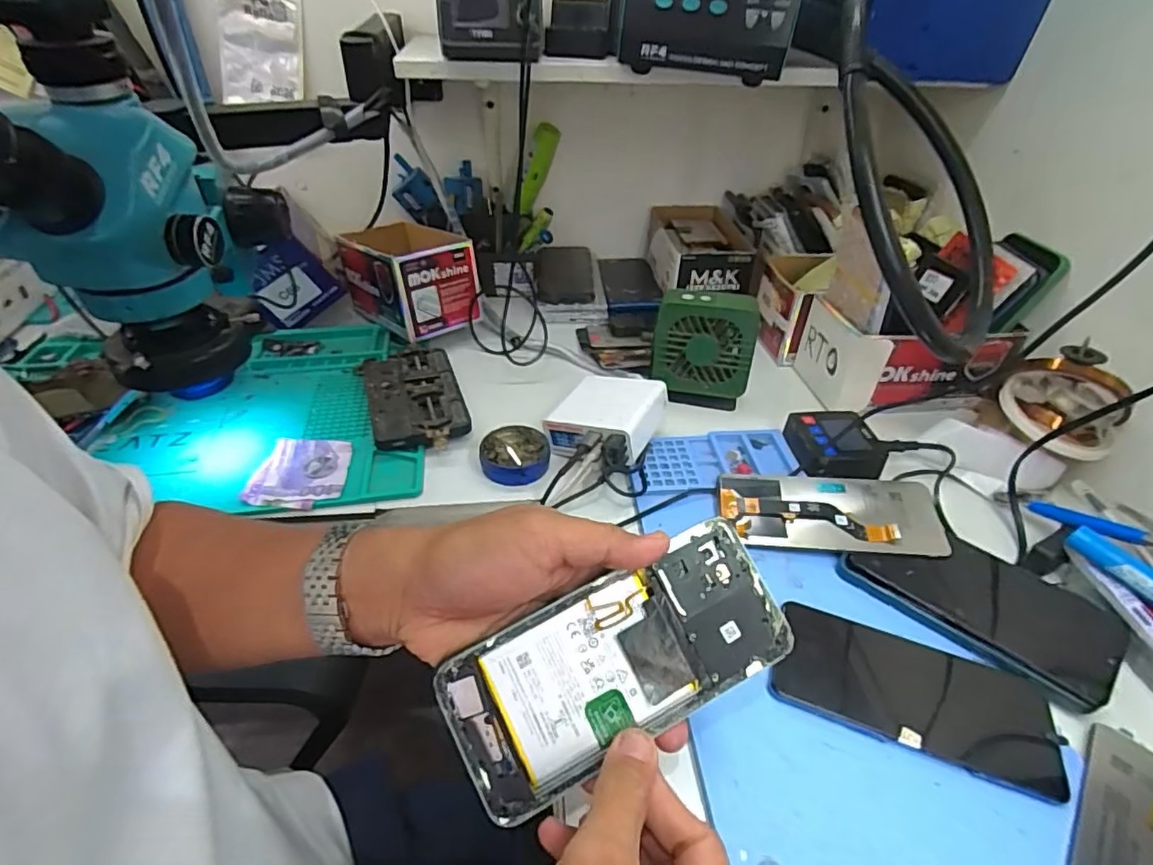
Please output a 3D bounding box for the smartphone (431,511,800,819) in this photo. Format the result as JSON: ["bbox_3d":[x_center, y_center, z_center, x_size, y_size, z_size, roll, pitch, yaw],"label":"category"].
[{"bbox_3d":[0.021,0.108,0.272,0.162,0.007,0.072,-25,80,-10],"label":"smartphone"}]

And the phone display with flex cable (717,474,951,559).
[{"bbox_3d":[0.197,0.062,0.449,0.163,0.007,0.069,2,47,11],"label":"phone display with flex cable"}]

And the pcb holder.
[{"bbox_3d":[-0.162,-0.038,0.568,0.089,0.031,0.161,-15,46,-18],"label":"pcb holder"}]

